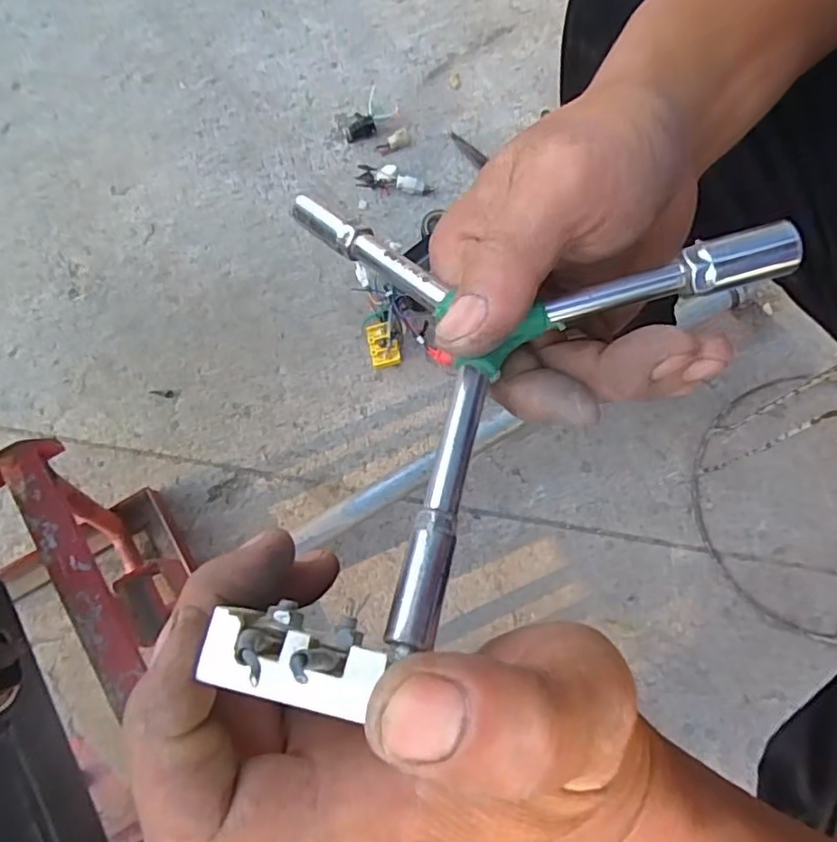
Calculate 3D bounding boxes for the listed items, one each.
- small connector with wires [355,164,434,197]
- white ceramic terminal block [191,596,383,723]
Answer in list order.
[{"bbox_3d":[-0.033,-0.336,0.821,0.104,0.021,0.041,4,76,0],"label":"small connector with wires"},{"bbox_3d":[-0.026,0.050,0.130,0.036,0.020,0.015,9,76,1],"label":"white ceramic terminal block"}]

